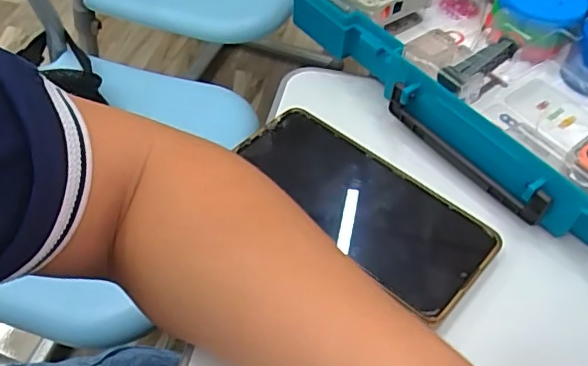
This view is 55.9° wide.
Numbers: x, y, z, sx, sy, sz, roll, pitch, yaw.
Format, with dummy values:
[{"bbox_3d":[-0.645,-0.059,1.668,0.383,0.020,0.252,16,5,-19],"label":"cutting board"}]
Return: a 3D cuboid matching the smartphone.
[{"bbox_3d":[0.037,0.010,0.326,0.157,0.008,0.068,36,58,23],"label":"smartphone"}]

